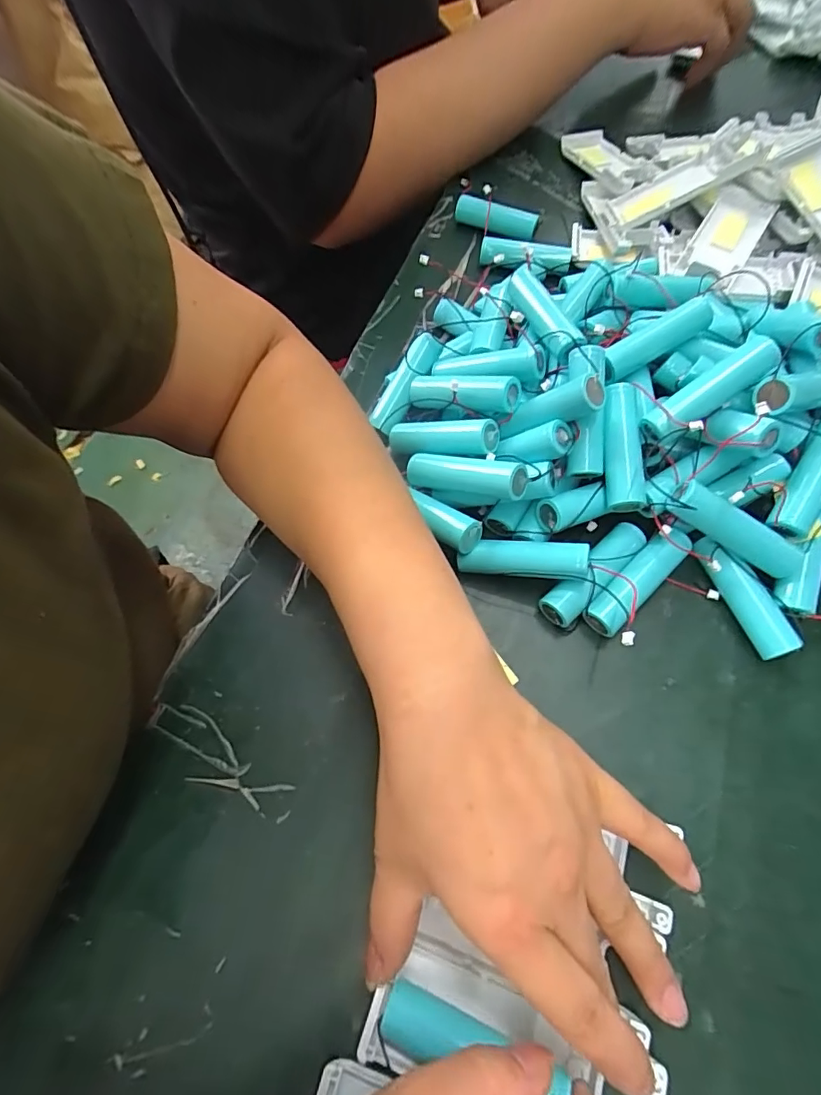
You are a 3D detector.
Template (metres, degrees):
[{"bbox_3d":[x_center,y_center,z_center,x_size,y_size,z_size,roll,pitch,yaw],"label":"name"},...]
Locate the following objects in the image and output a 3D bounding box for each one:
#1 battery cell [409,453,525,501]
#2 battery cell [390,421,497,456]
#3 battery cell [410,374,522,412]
[{"bbox_3d":[0.027,-0.037,0.257,0.066,0.014,0.015,13,63,35],"label":"battery cell"},{"bbox_3d":[0.016,-0.059,0.276,0.066,0.015,0.020,9,62,33],"label":"battery cell"},{"bbox_3d":[0.027,-0.084,0.277,0.067,0.016,0.021,17,64,37],"label":"battery cell"}]

